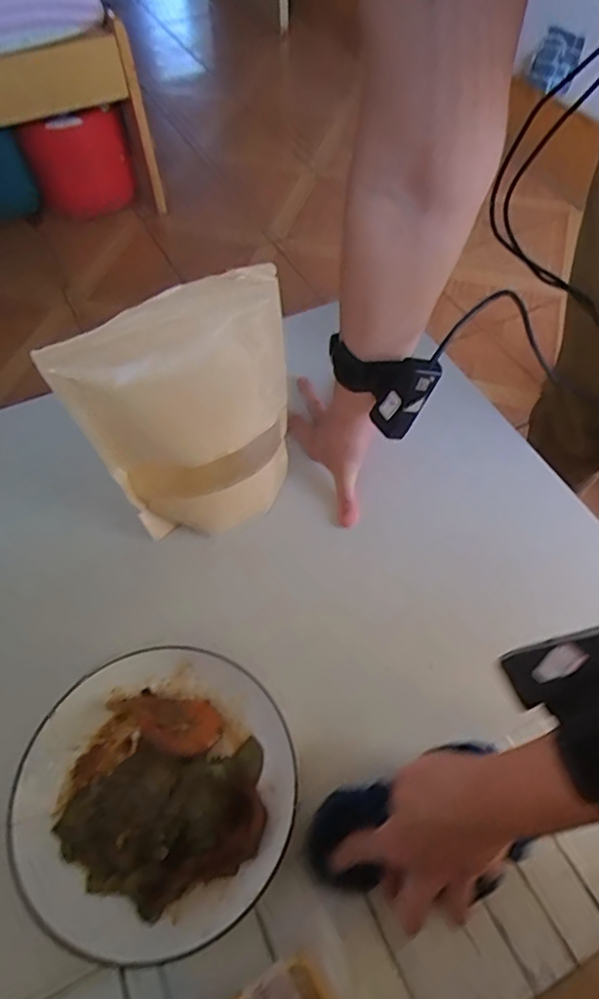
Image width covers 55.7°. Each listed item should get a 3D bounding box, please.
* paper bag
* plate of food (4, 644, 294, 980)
[{"bbox_3d":[-0.085,-0.058,0.477,0.173,0.238,0.058,-24,60,-15],"label":"paper bag"},{"bbox_3d":[-0.105,0.213,0.422,0.188,0.028,0.203,0,57,0],"label":"plate of food"}]

